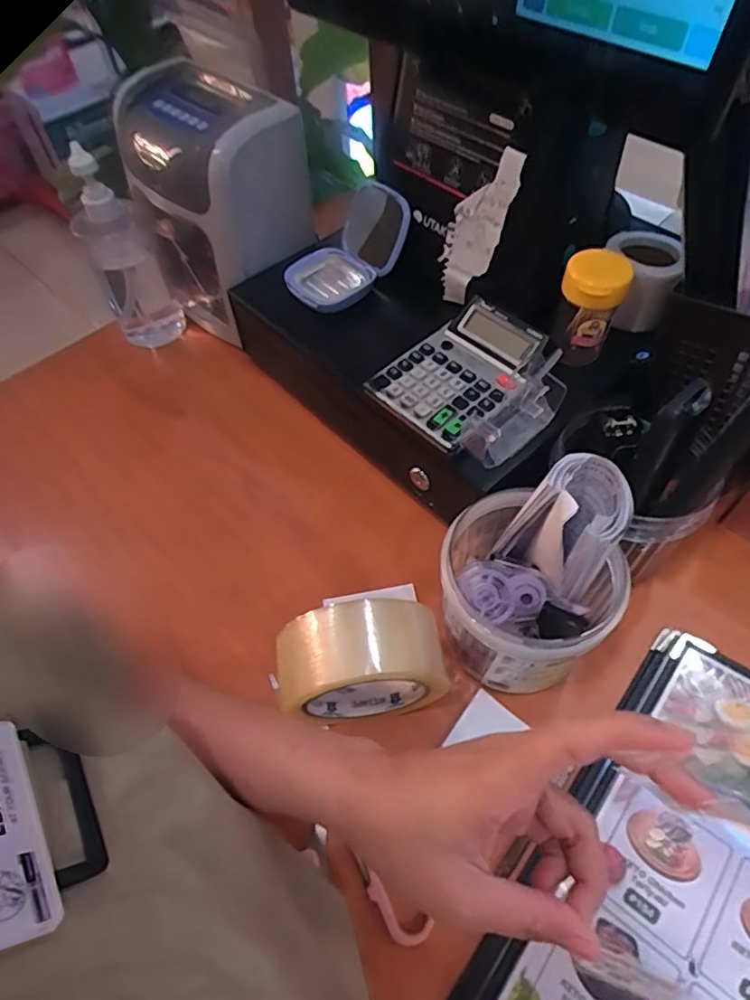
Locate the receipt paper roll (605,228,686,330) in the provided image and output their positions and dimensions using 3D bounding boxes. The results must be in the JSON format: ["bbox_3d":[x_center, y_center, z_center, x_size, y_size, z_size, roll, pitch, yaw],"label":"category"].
[{"bbox_3d":[0.221,-0.182,0.476,0.062,0.055,0.072,-5,55,0],"label":"receipt paper roll"}]

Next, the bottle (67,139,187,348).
[{"bbox_3d":[-0.260,-0.252,0.589,0.068,0.181,0.060,-22,57,-12],"label":"bottle"}]

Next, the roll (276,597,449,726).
[{"bbox_3d":[-0.008,0.111,0.376,0.100,0.115,0.050,-12,56,-5],"label":"roll"}]

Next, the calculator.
[{"bbox_3d":[0.066,-0.103,0.438,0.121,0.029,0.088,-39,62,-21],"label":"calculator"}]

